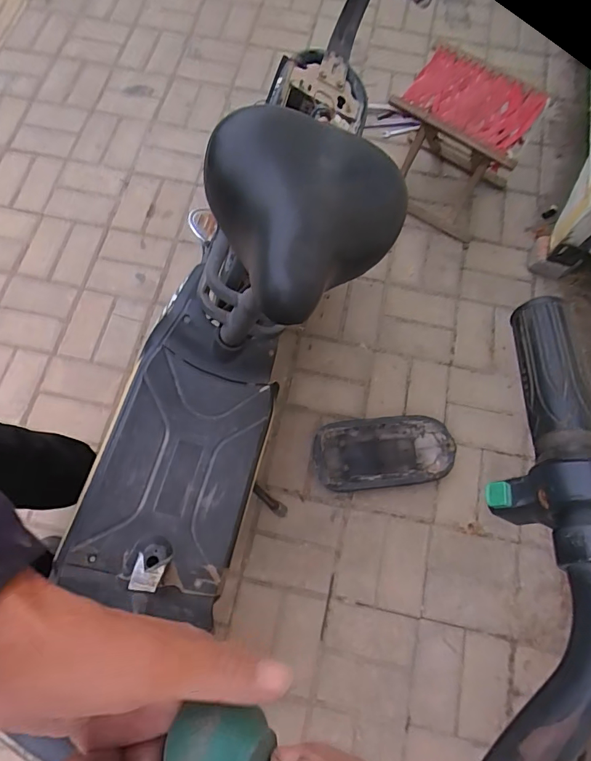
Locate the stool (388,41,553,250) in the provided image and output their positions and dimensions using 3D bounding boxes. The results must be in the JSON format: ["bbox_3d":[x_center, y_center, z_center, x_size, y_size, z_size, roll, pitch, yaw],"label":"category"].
[{"bbox_3d":[0.443,-0.654,1.195,0.341,0.295,0.313,35,75,11],"label":"stool"}]

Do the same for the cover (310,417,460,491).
[{"bbox_3d":[0.210,0.172,1.032,0.324,0.054,0.160,-6,72,-2],"label":"cover"}]

